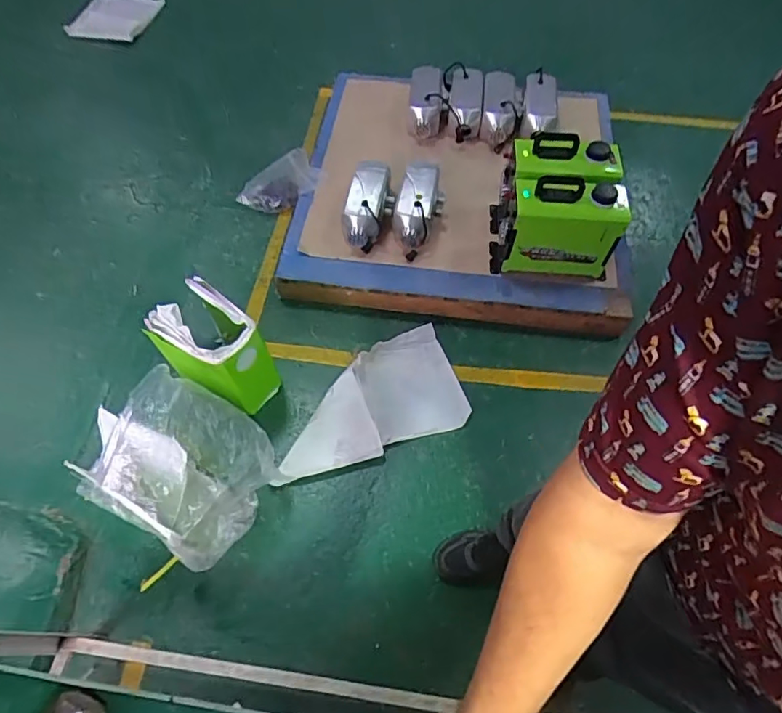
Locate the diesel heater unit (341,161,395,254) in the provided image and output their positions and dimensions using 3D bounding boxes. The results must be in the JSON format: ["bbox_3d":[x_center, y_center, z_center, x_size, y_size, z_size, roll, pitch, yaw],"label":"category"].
[{"bbox_3d":[-0.066,-0.496,1.660,0.143,0.092,0.337,11,61,6],"label":"diesel heater unit"}]

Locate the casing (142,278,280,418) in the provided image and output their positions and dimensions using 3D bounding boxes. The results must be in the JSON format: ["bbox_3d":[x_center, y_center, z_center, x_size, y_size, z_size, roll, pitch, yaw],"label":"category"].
[{"bbox_3d":[-0.471,-0.013,1.411,0.265,0.338,0.217,35,66,18],"label":"casing"}]

